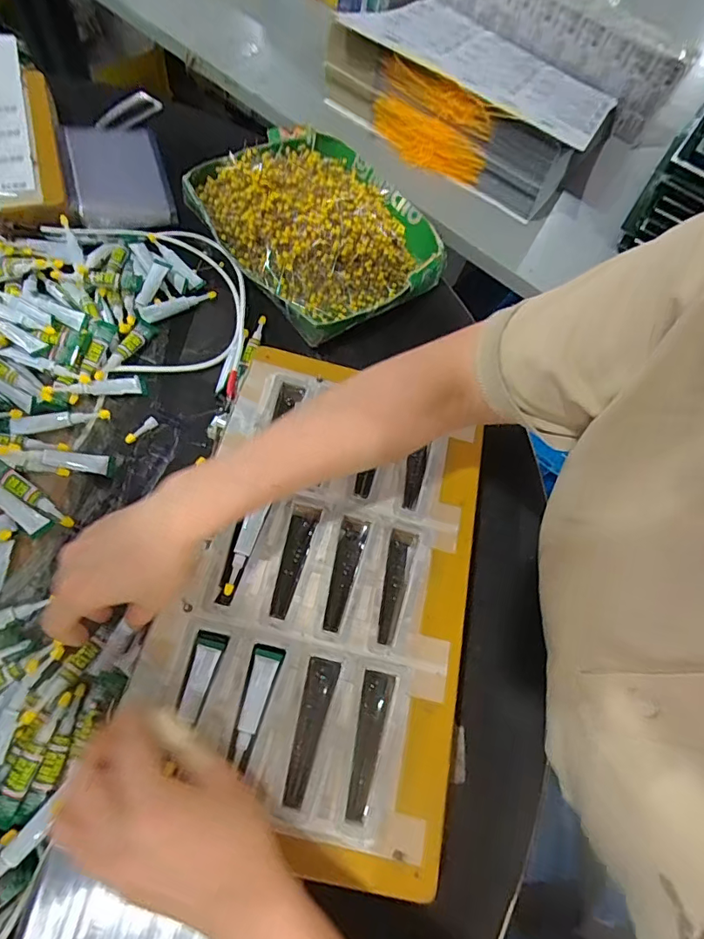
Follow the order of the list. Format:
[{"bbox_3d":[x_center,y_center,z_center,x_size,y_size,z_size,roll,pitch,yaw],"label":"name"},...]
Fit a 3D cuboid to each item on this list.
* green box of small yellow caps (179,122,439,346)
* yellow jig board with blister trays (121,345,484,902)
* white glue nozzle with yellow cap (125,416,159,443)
[{"bbox_3d":[-0.042,-0.280,0.570,0.221,0.051,0.278,-39,77,-23],"label":"green box of small yellow caps"},{"bbox_3d":[-0.018,0.079,0.390,0.221,0.028,0.369,12,65,3],"label":"yellow jig board with blister trays"},{"bbox_3d":[-0.194,-0.036,0.453,0.033,0.007,0.009,-37,76,-23],"label":"white glue nozzle with yellow cap"}]

